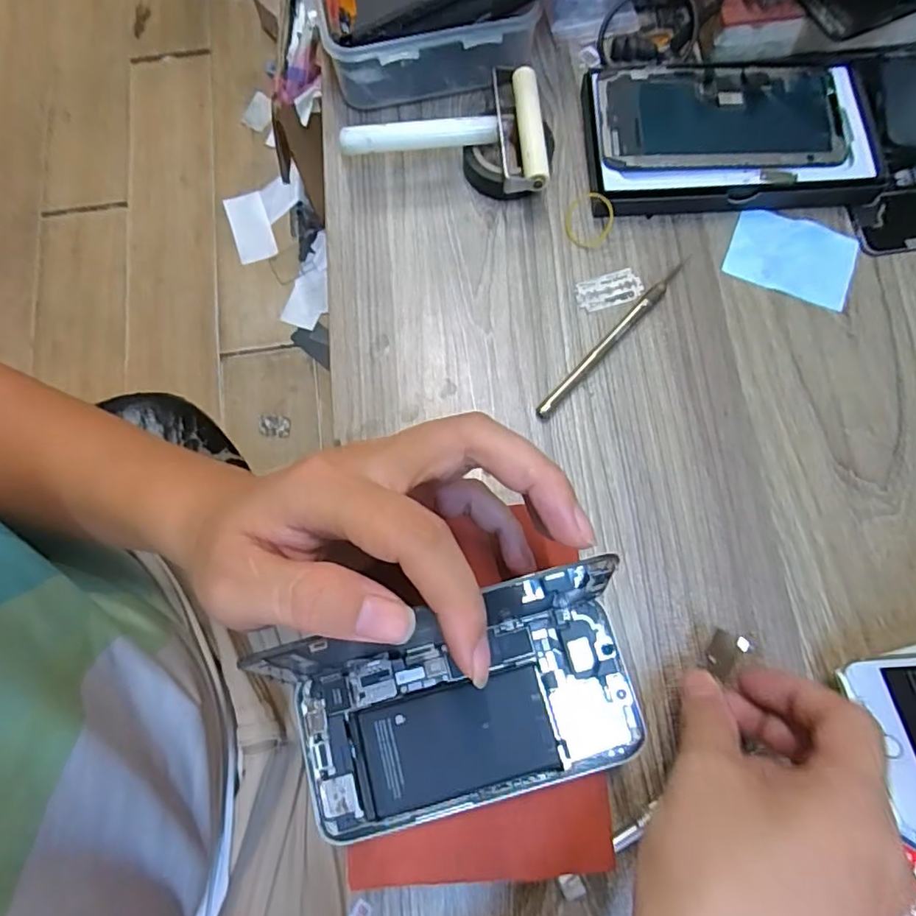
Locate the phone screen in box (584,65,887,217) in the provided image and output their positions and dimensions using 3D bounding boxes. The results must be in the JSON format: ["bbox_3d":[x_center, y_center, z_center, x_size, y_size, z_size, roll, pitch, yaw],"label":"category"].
[{"bbox_3d":[0.171,-0.203,0.372,0.171,0.023,0.095,-1,75,2],"label":"phone screen in box"}]

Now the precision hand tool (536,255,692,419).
[{"bbox_3d":[0.094,-0.073,0.349,0.008,0.008,0.137,42,80,11],"label":"precision hand tool"}]

